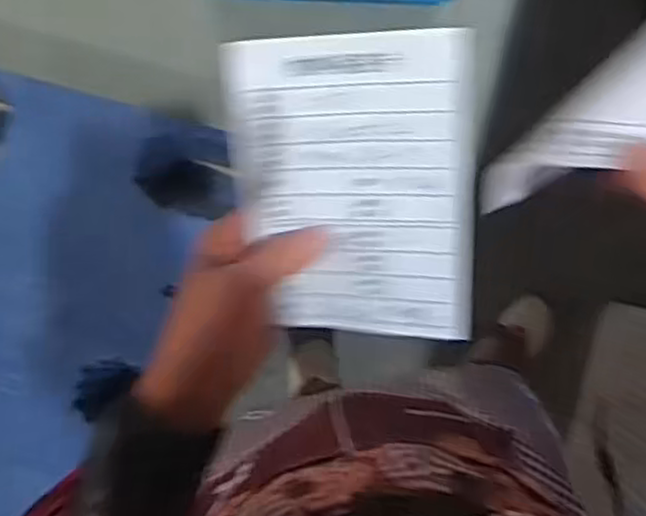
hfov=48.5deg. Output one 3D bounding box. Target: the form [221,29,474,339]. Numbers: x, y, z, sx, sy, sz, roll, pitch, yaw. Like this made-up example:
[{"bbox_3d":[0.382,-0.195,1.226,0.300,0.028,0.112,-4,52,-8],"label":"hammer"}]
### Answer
[{"bbox_3d":[0.014,-0.030,0.346,0.112,0.007,0.146,2,113,15],"label":"form"}]

